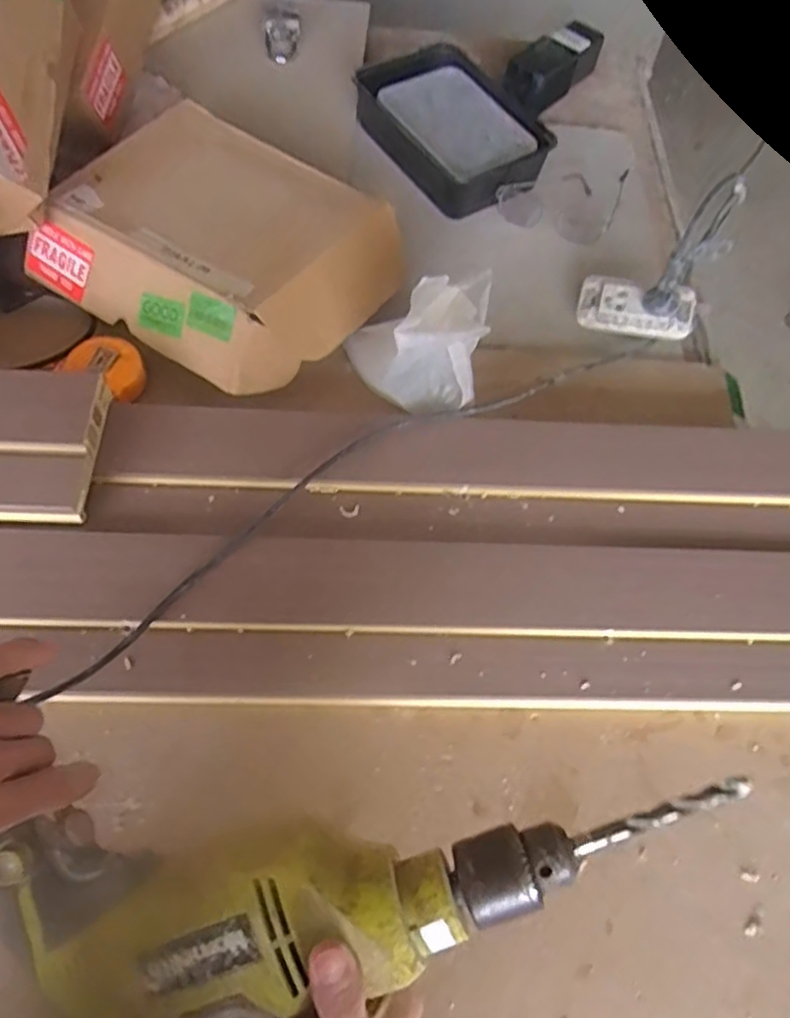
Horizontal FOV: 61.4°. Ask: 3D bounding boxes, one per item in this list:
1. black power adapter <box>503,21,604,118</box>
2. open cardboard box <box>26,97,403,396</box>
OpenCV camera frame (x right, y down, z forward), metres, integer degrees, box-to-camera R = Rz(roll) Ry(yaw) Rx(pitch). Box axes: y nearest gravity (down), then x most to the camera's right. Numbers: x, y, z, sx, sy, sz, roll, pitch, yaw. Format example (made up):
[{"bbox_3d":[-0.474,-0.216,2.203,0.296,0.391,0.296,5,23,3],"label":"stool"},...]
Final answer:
[{"bbox_3d":[0.212,-0.594,0.889,0.063,0.055,0.159,36,65,15],"label":"black power adapter"},{"bbox_3d":[-0.163,-0.252,0.627,0.301,0.066,0.242,33,65,14],"label":"open cardboard box"}]

